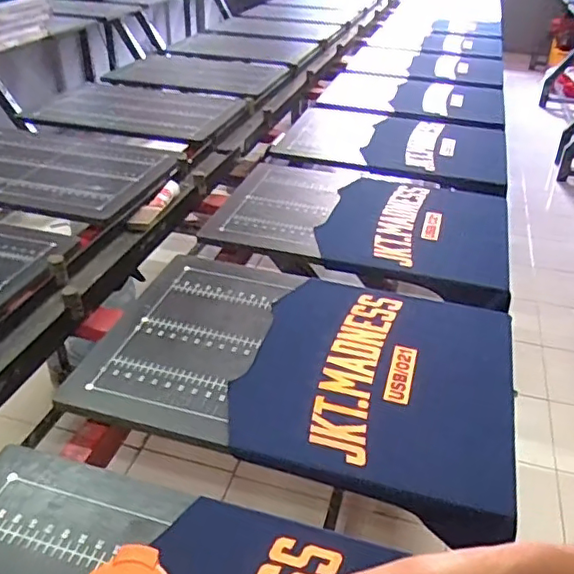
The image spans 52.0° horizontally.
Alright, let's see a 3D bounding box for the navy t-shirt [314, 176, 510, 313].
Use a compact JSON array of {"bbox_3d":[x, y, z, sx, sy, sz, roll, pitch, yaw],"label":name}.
[{"bbox_3d":[0.266,-0.119,1.230,0.368,0.035,0.445,11,34,13],"label":"navy t-shirt"}]

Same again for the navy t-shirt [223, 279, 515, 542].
[{"bbox_3d":[0.140,0.120,0.875,0.371,0.013,0.437,10,34,13],"label":"navy t-shirt"}]

